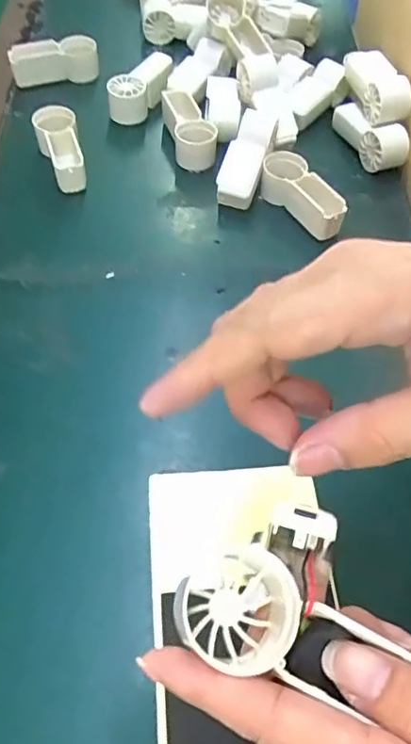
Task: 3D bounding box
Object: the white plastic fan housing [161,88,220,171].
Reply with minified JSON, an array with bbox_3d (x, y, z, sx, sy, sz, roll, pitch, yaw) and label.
[{"bbox_3d":[-0.017,-0.239,0.553,0.037,0.036,0.088,-12,58,-9],"label":"white plastic fan housing"}]

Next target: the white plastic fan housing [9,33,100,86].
[{"bbox_3d":[-0.160,-0.329,0.602,0.091,0.041,0.031,-18,60,-14],"label":"white plastic fan housing"}]

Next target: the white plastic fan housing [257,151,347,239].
[{"bbox_3d":[0.085,-0.156,0.500,0.039,0.034,0.094,-22,60,-15],"label":"white plastic fan housing"}]

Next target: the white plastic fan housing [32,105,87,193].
[{"bbox_3d":[-0.134,-0.207,0.523,0.038,0.034,0.088,-14,58,-10],"label":"white plastic fan housing"}]

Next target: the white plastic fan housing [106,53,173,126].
[{"bbox_3d":[-0.064,-0.293,0.586,0.038,0.037,0.091,31,62,18],"label":"white plastic fan housing"}]

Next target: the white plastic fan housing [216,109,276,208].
[{"bbox_3d":[0.039,-0.200,0.514,0.035,0.025,0.102,17,77,8],"label":"white plastic fan housing"}]

